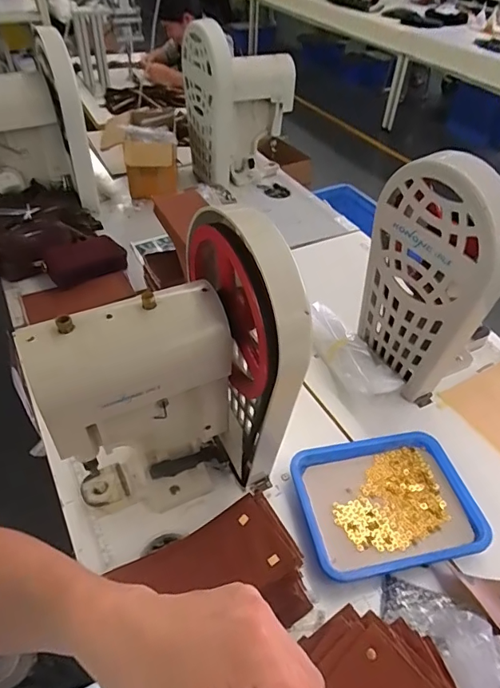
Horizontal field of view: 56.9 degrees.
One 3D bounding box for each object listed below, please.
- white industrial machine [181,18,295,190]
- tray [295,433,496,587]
[{"bbox_3d":[-0.047,-0.788,1.550,0.301,0.459,0.219,-26,52,-26],"label":"white industrial machine"},{"bbox_3d":[0.228,0.266,0.780,0.276,0.041,0.222,-8,46,-11],"label":"tray"}]

